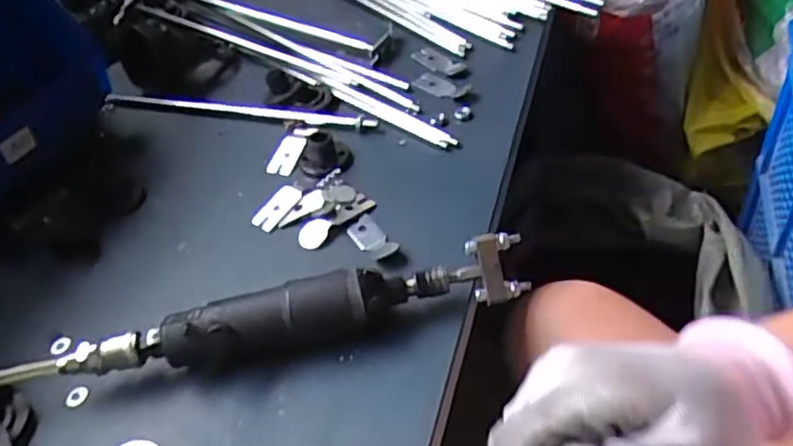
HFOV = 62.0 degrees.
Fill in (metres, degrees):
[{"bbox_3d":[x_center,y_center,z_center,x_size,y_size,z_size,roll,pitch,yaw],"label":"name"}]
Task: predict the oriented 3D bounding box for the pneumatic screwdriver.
[{"bbox_3d":[-0.061,0.058,0.414,0.289,0.043,0.043,-13,44,-2],"label":"pneumatic screwdriver"}]

